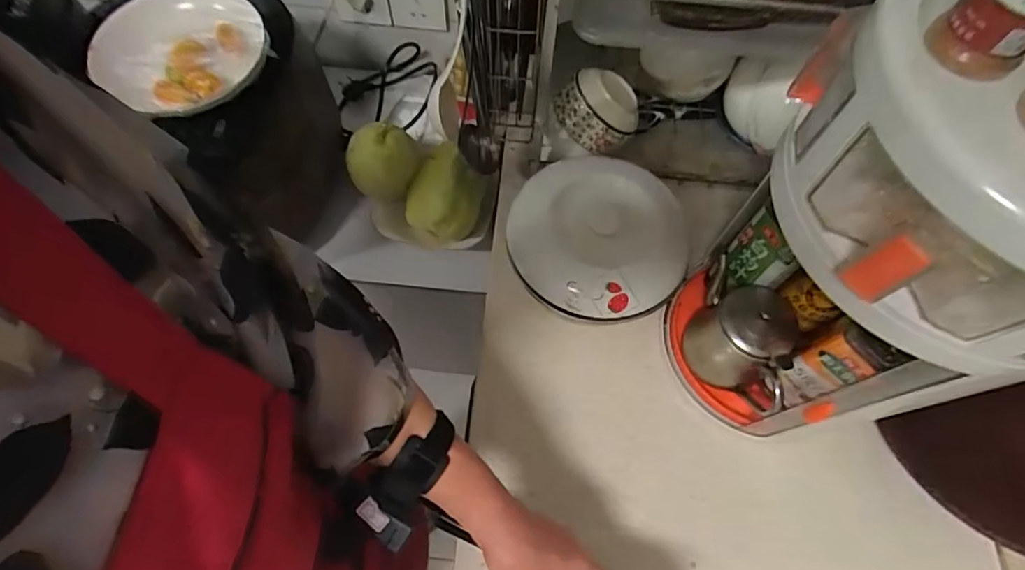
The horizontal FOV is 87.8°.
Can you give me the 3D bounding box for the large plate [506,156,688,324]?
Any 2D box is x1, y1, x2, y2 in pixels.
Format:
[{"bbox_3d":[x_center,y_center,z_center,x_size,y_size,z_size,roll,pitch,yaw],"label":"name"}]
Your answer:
[{"bbox_3d":[0.089,-0.055,0.569,0.178,0.044,0.183,1,66,-1],"label":"large plate"}]

